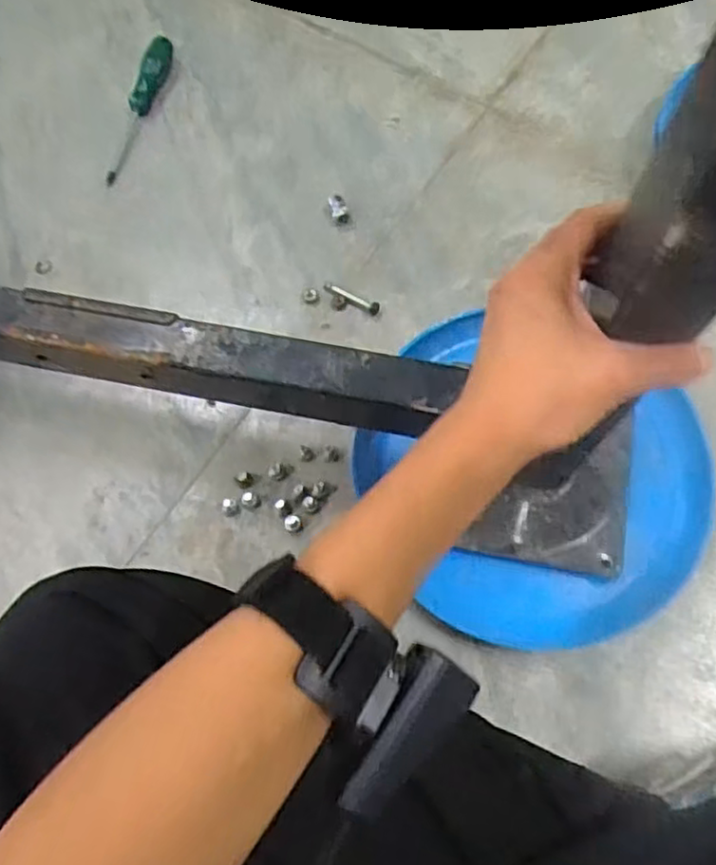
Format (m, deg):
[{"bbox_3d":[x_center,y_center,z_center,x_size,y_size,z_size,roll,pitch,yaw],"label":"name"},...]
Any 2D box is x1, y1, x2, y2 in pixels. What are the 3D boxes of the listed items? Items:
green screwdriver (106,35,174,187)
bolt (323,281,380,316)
[{"bbox_3d":[-0.243,-0.361,0.756,0.023,0.031,0.200,12,69,7],"label":"green screwdriver"},{"bbox_3d":[-0.006,-0.132,0.669,0.061,0.008,0.012,27,71,12],"label":"bolt"}]

